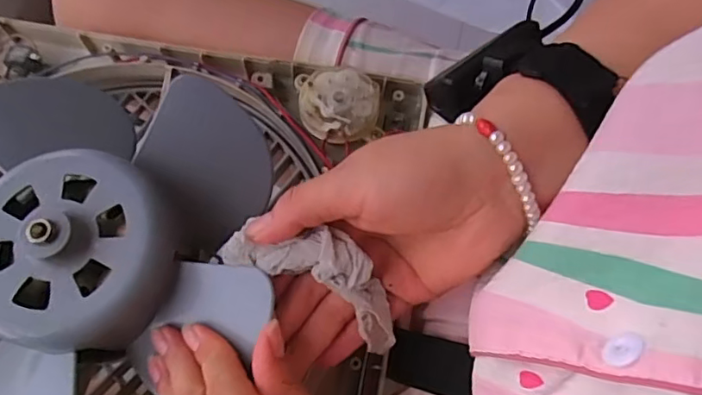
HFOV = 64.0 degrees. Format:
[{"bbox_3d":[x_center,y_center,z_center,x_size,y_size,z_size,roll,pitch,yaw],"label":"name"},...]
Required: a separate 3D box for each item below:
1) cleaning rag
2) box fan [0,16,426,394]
[{"bbox_3d":[-0.016,0.037,0.278,0.097,0.038,0.038,30,79,6],"label":"cleaning rag"},{"bbox_3d":[-0.157,0.038,0.331,0.347,0.105,0.320,9,77,1],"label":"box fan"}]

